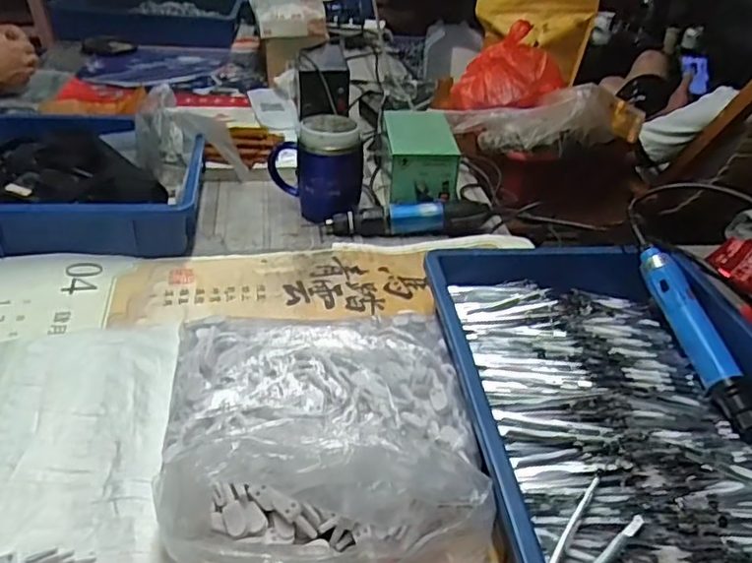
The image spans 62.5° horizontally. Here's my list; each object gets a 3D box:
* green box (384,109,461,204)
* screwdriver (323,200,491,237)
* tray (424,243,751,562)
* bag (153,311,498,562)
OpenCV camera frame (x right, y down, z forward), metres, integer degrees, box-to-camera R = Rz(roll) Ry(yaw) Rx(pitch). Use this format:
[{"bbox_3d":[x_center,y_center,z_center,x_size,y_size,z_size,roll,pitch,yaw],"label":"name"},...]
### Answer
[{"bbox_3d":[0.057,-0.171,0.870,0.098,0.085,0.148,1,34,-6],"label":"green box"},{"bbox_3d":[0.042,-0.086,0.814,0.209,0.037,0.047,3,34,-3],"label":"screwdriver"},{"bbox_3d":[0.208,0.110,0.510,0.280,0.075,0.432,0,34,-7],"label":"tray"},{"bbox_3d":[-0.044,0.106,0.477,0.235,0.071,0.249,-1,35,-8],"label":"bag"}]

